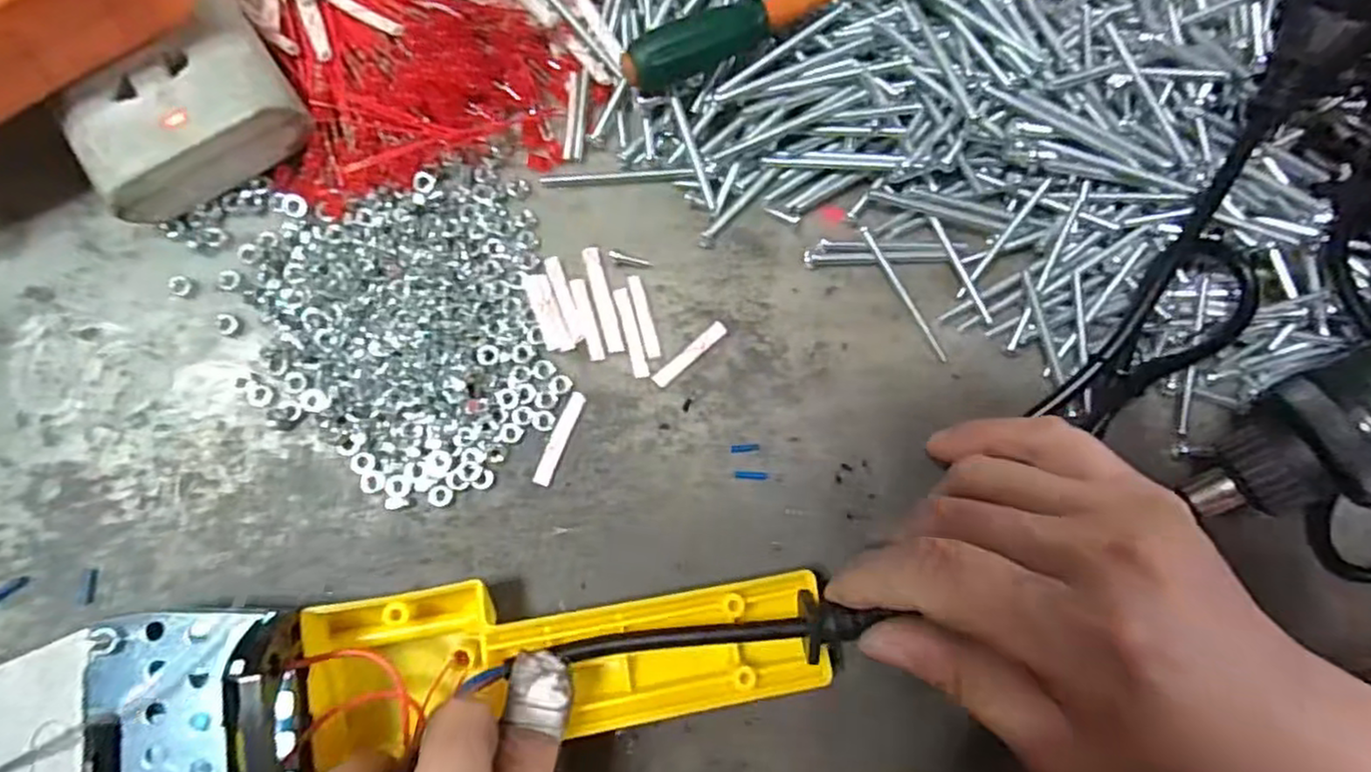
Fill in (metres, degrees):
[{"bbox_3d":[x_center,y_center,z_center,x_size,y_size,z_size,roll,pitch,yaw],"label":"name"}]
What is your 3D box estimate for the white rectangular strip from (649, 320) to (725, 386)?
[{"bbox_3d":[0.002,-0.011,0.238,0.031,0.004,0.005,-41,88,-12],"label":"white rectangular strip"}]

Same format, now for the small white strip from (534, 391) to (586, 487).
[{"bbox_3d":[-0.041,0.017,0.227,0.006,0.004,0.032,22,79,-4],"label":"small white strip"}]

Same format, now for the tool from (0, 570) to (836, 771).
[{"bbox_3d":[-0.093,0.088,0.183,0.271,0.046,0.059,-6,86,-13],"label":"tool"}]

